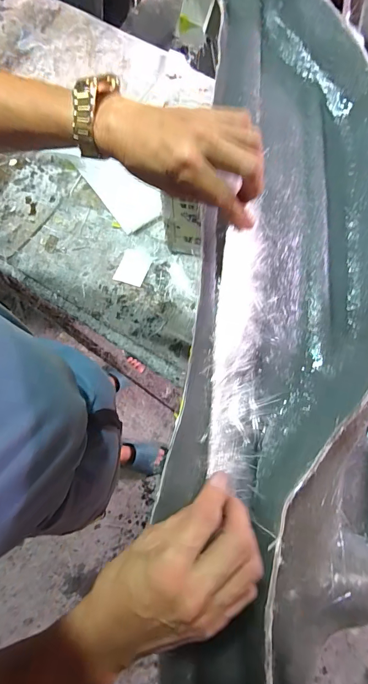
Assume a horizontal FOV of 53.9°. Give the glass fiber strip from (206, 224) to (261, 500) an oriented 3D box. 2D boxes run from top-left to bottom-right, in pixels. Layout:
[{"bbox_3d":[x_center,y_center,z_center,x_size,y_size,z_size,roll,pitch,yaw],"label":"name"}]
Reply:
[{"bbox_3d":[0.046,0.012,0.316,0.052,0.012,0.218,12,77,-36],"label":"glass fiber strip"}]

